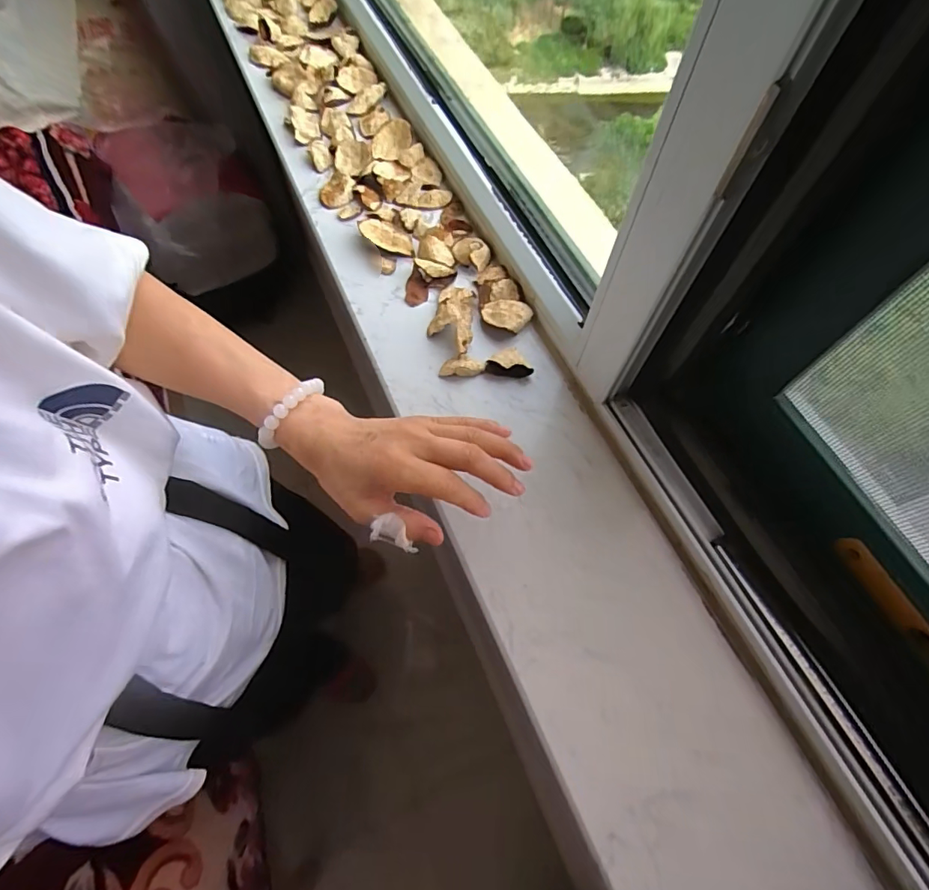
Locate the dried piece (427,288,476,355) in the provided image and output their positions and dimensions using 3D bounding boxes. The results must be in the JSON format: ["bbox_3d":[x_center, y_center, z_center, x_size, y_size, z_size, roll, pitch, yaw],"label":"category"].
[{"bbox_3d":[-0.013,-0.118,0.454,0.041,0.018,0.073,4,65,0],"label":"dried piece"}]

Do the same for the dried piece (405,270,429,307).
[{"bbox_3d":[-0.046,-0.152,0.480,0.021,0.008,0.039,3,65,-1],"label":"dried piece"}]

